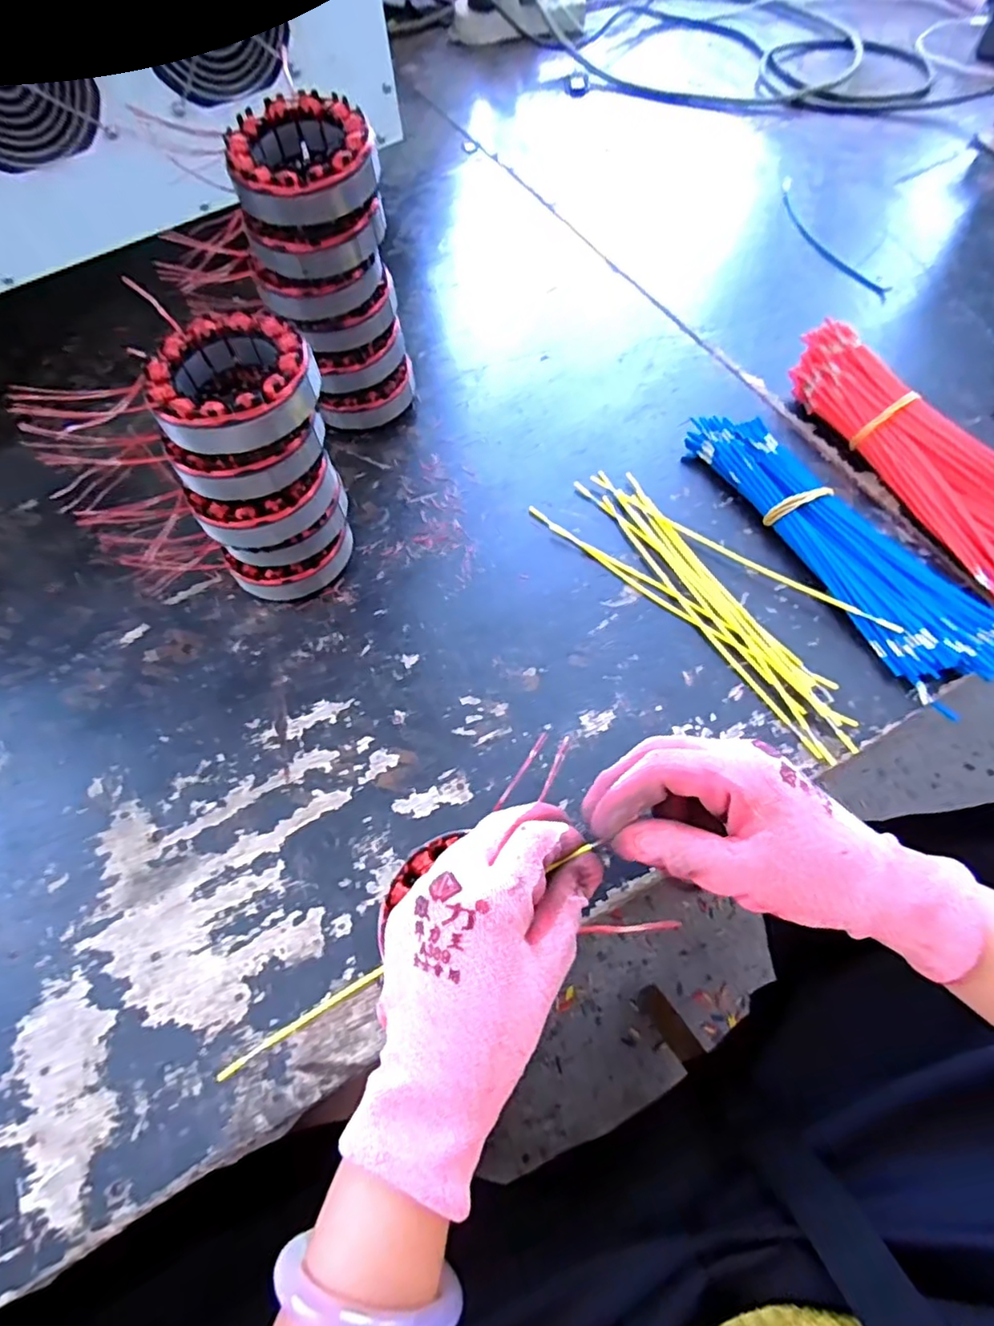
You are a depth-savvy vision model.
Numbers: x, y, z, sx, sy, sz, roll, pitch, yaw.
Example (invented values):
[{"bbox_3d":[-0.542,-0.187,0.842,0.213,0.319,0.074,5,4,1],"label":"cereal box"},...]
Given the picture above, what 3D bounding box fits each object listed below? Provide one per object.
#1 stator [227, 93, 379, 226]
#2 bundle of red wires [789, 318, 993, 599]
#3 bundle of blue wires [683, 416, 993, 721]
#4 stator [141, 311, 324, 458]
[{"bbox_3d":[-0.120,-0.303,0.367,0.083,0.036,0.079,-1,64,2],"label":"stator"},{"bbox_3d":[0.306,-0.146,0.428,0.068,0.045,0.252,-24,66,-9],"label":"bundle of red wires"},{"bbox_3d":[0.235,-0.087,0.414,0.083,0.024,0.258,-31,67,-11],"label":"bundle of blue wires"},{"bbox_3d":[-0.141,-0.151,0.327,0.084,0.032,0.082,-20,64,-7],"label":"stator"}]

